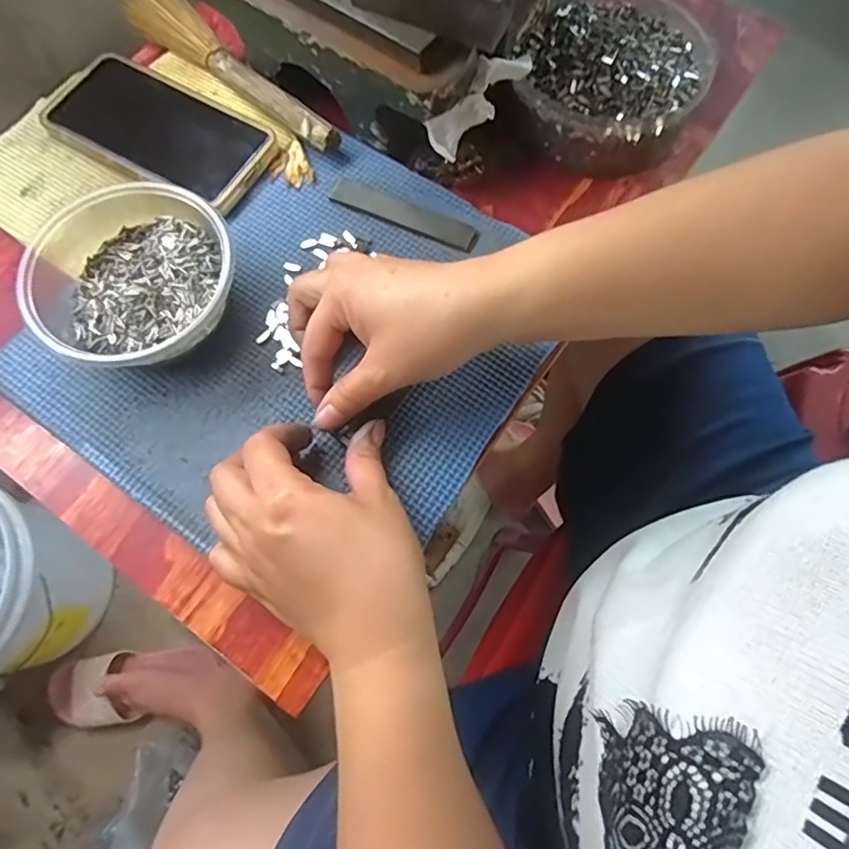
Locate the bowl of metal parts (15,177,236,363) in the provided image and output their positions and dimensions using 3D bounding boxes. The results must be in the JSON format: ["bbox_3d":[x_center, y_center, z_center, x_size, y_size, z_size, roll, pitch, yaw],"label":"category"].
[{"bbox_3d":[-0.166,-0.085,0.332,0.112,0.054,0.111,0,70,0],"label":"bowl of metal parts"}]

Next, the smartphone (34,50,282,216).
[{"bbox_3d":[-0.182,-0.202,0.388,0.157,0.014,0.076,25,72,8],"label":"smartphone"}]

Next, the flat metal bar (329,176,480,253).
[{"bbox_3d":[-0.013,-0.139,0.373,0.101,0.004,0.022,24,72,8],"label":"flat metal bar"}]

